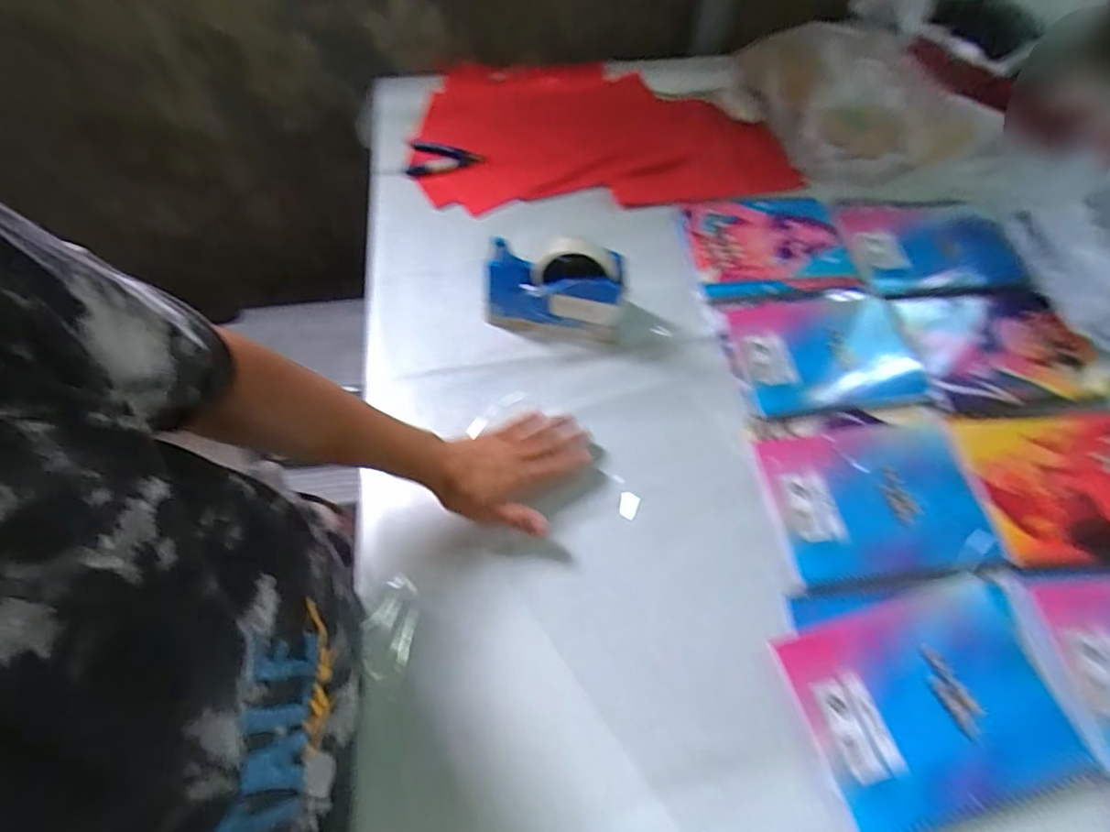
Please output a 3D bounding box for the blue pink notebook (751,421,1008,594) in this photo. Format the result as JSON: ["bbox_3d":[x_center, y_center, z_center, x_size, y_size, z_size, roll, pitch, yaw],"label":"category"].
[{"bbox_3d":[0.307,0.080,0.518,0.194,0.008,0.151,-6,59,-3],"label":"blue pink notebook"}]

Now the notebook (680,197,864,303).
[{"bbox_3d":[0.269,-0.219,0.696,0.192,0.009,0.170,-4,59,-2],"label":"notebook"}]

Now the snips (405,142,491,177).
[{"bbox_3d":[-0.157,-0.369,0.784,0.110,0.016,0.067,3,59,2],"label":"snips"}]

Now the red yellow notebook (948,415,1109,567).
[{"bbox_3d":[0.506,0.068,0.524,0.198,0.006,0.151,-2,59,0],"label":"red yellow notebook"}]

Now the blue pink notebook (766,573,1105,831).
[{"bbox_3d":[0.296,0.223,0.428,0.201,0.009,0.146,-14,60,-8],"label":"blue pink notebook"}]

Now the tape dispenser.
[{"bbox_3d":[-0.003,-0.146,0.597,0.155,0.104,0.061,6,60,4],"label":"tape dispenser"}]

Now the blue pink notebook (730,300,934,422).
[{"bbox_3d":[0.300,-0.074,0.606,0.187,0.009,0.152,-5,59,-2],"label":"blue pink notebook"}]

